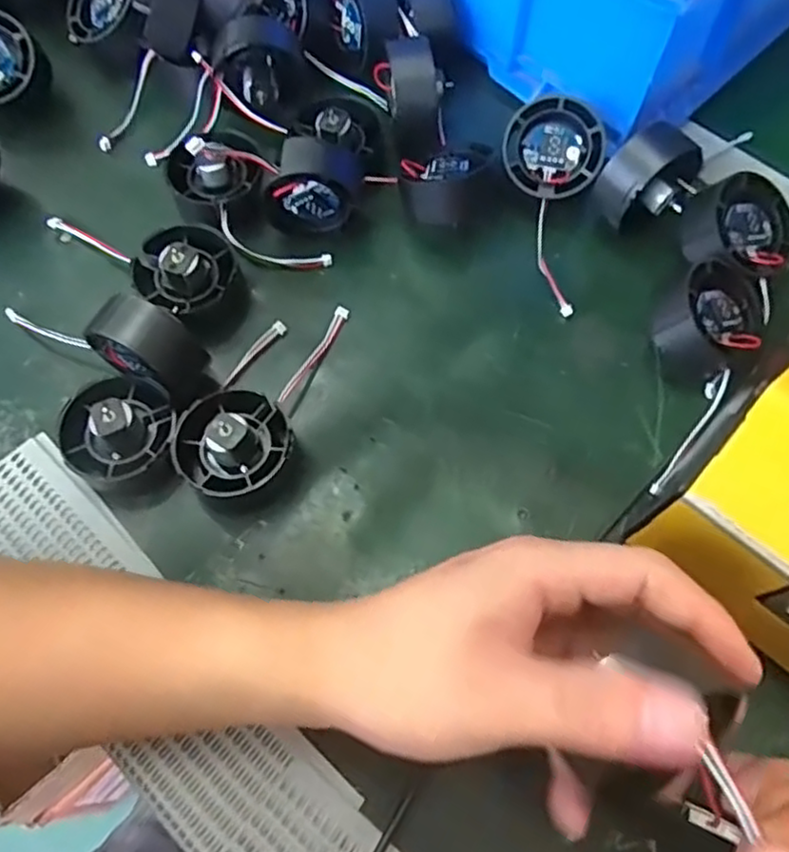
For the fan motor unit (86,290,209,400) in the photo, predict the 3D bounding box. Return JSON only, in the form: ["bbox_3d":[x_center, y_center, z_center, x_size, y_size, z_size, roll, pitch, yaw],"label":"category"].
[{"bbox_3d":[-0.114,-0.038,0.323,0.044,0.043,0.030,26,70,11],"label":"fan motor unit"}]

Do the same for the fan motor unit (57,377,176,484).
[{"bbox_3d":[-0.127,0.001,0.317,0.050,0.030,0.050,0,67,1],"label":"fan motor unit"}]

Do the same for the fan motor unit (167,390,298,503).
[{"bbox_3d":[-0.074,0.007,0.312,0.051,0.029,0.050,0,67,1],"label":"fan motor unit"}]

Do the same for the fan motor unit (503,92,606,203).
[{"bbox_3d":[0.087,-0.150,0.380,0.051,0.033,0.051,1,95,8],"label":"fan motor unit"}]

